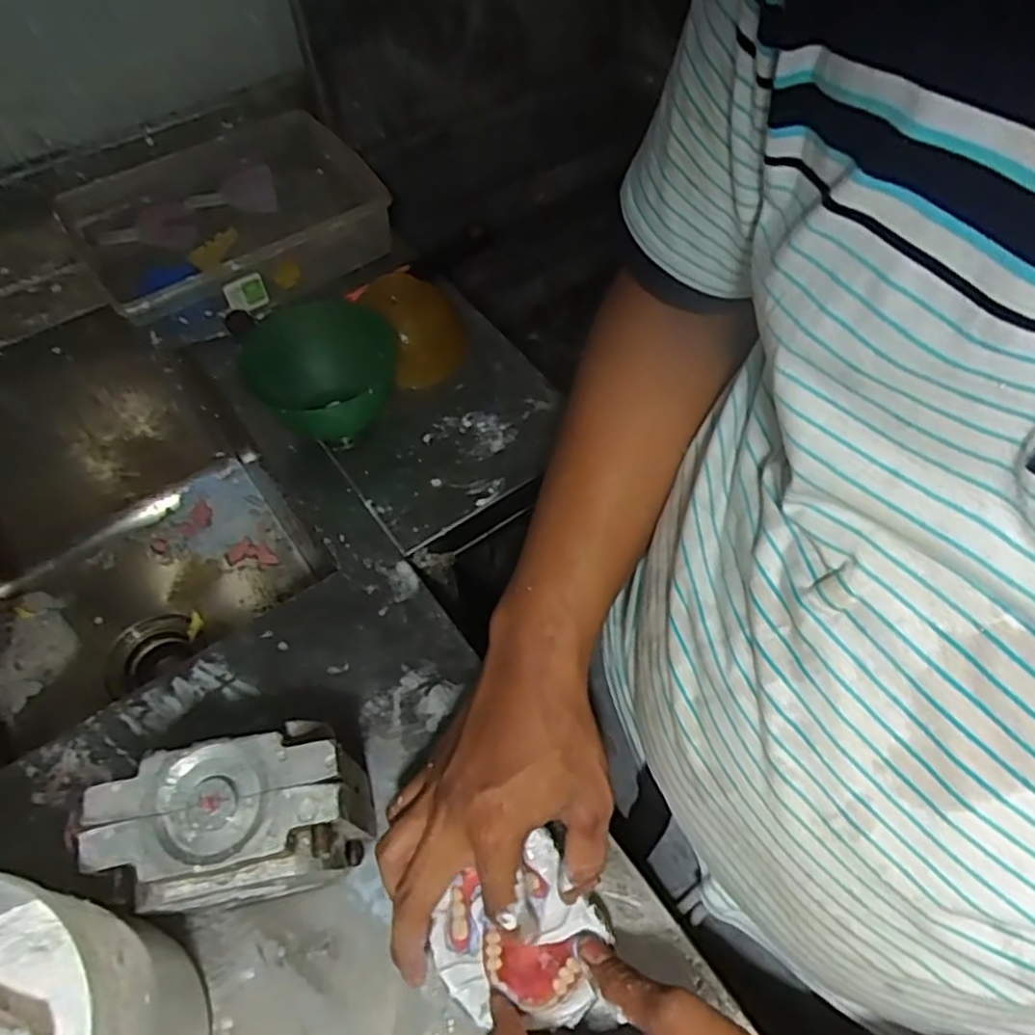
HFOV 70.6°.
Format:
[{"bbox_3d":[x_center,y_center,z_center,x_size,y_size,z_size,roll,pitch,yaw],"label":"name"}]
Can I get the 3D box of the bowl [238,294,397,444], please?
[{"bbox_3d":[-0.165,-0.109,0.613,0.121,0.080,0.127,0,57,1],"label":"bowl"}]

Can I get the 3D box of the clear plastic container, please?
[{"bbox_3d":[-0.278,-0.292,0.730,0.286,0.078,0.184,-31,62,-18],"label":"clear plastic container"}]

